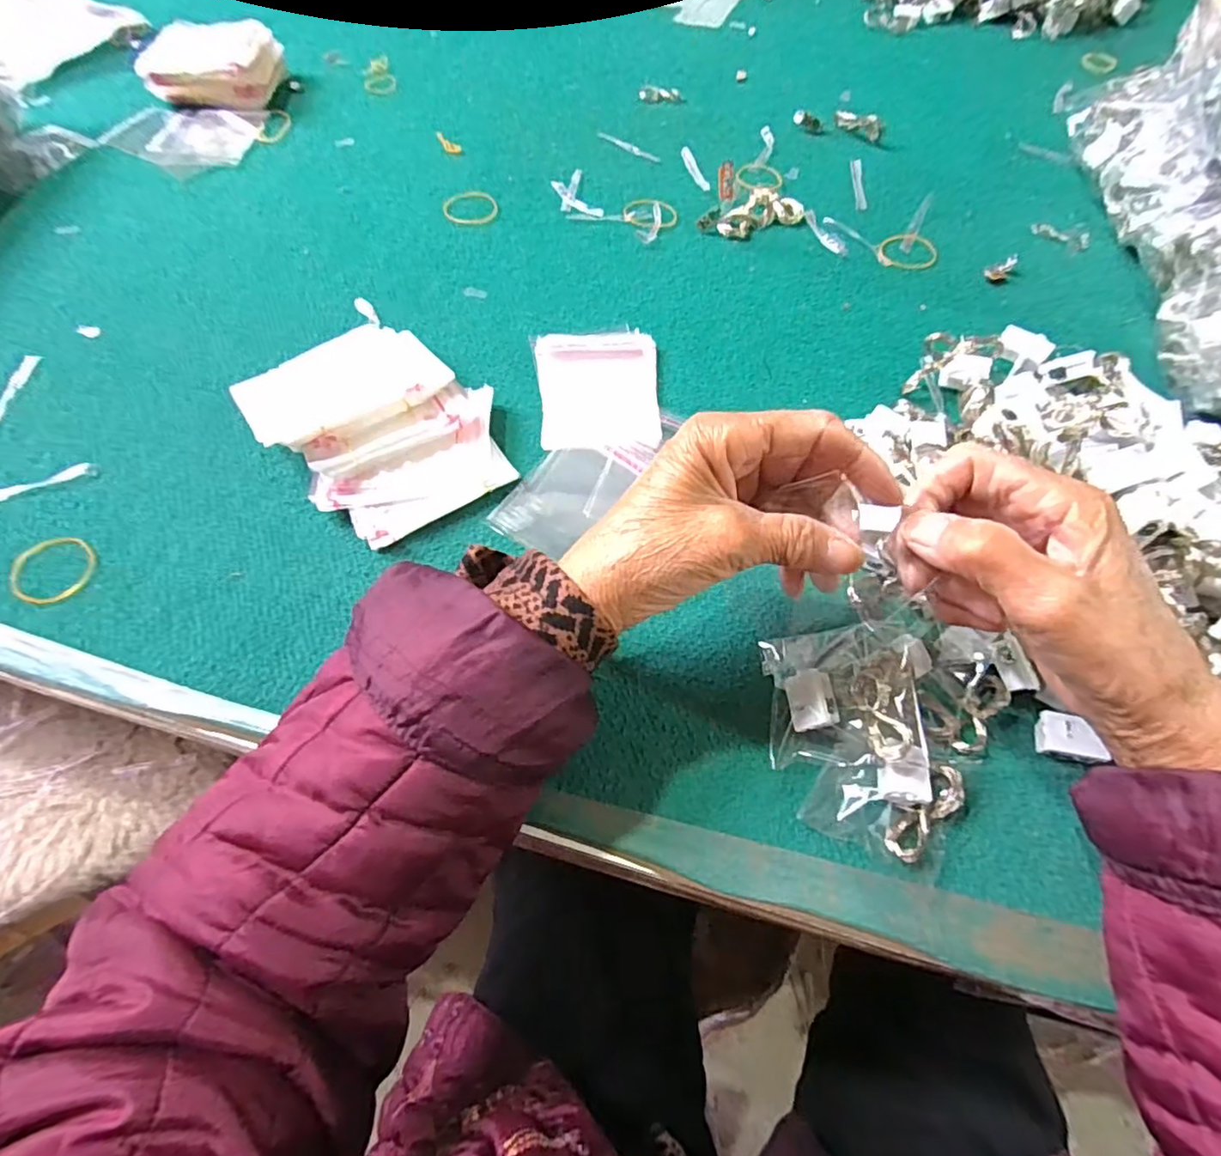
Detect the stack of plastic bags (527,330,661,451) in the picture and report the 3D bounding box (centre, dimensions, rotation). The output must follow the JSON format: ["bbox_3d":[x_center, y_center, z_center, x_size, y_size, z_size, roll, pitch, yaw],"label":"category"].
[{"bbox_3d":[-0.008,-0.126,0.398,0.078,0.009,0.098,-2,63,-2],"label":"stack of plastic bags"}]

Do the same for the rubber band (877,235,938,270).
[{"bbox_3d":[0.233,-0.257,0.468,0.050,0.004,0.038,-2,63,-1],"label":"rubber band"}]

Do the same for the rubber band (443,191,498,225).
[{"bbox_3d":[-0.117,-0.309,0.497,0.044,0.004,0.045,0,63,0],"label":"rubber band"}]

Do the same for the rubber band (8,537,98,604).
[{"bbox_3d":[-0.314,-0.004,0.334,0.044,0.006,0.042,0,63,0],"label":"rubber band"}]

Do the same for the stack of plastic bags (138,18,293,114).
[{"bbox_3d":[-0.367,-0.483,0.562,0.105,0.043,0.097,14,64,7],"label":"stack of plastic bags"}]

